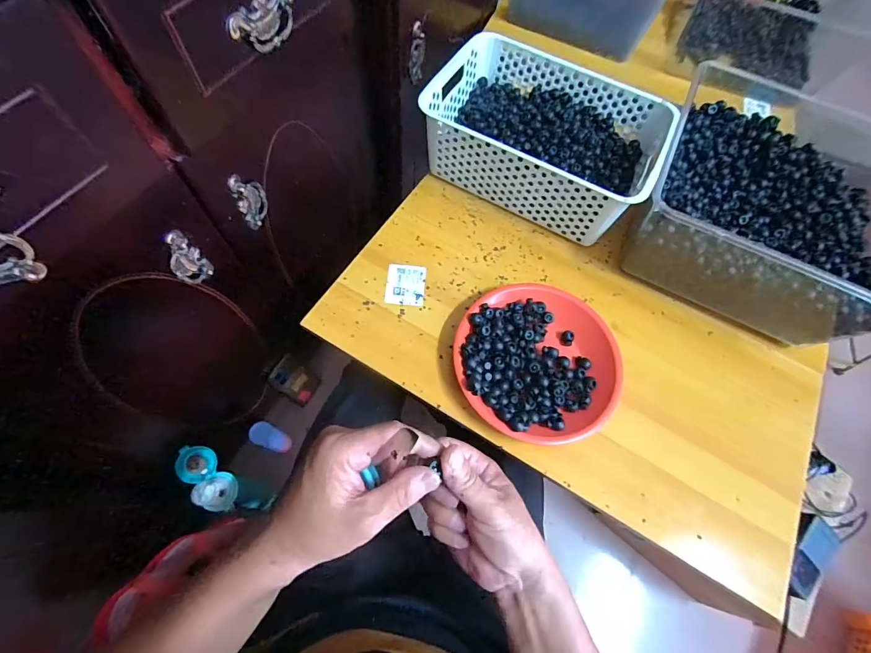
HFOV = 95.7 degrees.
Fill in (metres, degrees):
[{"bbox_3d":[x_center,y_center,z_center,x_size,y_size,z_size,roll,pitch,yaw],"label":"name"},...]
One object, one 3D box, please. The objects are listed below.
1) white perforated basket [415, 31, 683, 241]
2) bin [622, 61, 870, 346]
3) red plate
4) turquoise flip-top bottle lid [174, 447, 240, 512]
[{"bbox_3d":[0.148,-0.269,0.567,0.295,0.110,0.203,30,68,11],"label":"white perforated basket"},{"bbox_3d":[0.412,-0.145,0.507,0.274,0.142,0.280,26,66,7],"label":"bin"},{"bbox_3d":[0.119,0.039,0.470,0.188,0.033,0.184,1,66,-2],"label":"red plate"},{"bbox_3d":[-0.380,0.250,0.653,0.113,0.072,0.053,41,69,13],"label":"turquoise flip-top bottle lid"}]

